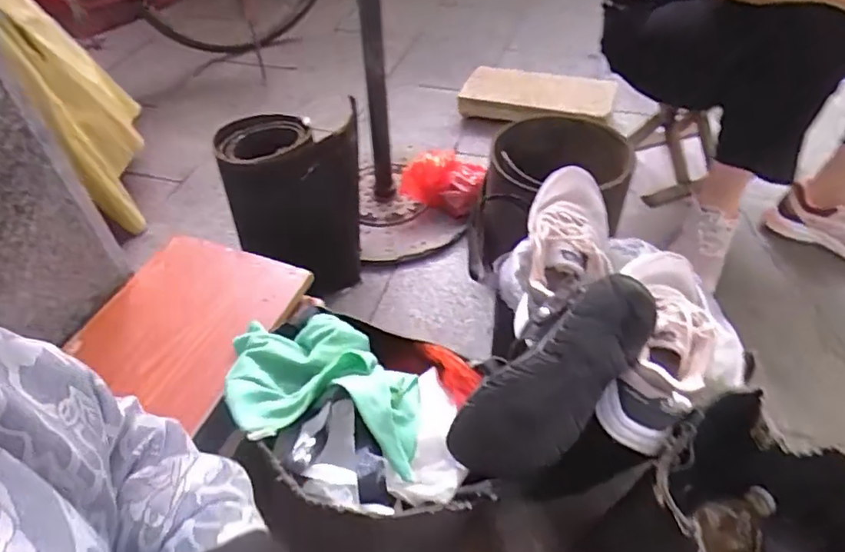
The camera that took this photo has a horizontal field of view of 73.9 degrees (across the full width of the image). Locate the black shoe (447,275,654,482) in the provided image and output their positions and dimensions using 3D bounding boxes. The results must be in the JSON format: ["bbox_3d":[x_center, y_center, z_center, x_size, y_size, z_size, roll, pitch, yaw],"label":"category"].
[{"bbox_3d":[0.139,0.108,0.595,0.098,0.070,0.249,43,90,3],"label":"black shoe"}]

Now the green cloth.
[{"bbox_3d":[-0.115,0.112,0.647,0.253,0.053,0.178,9,48,12],"label":"green cloth"}]

